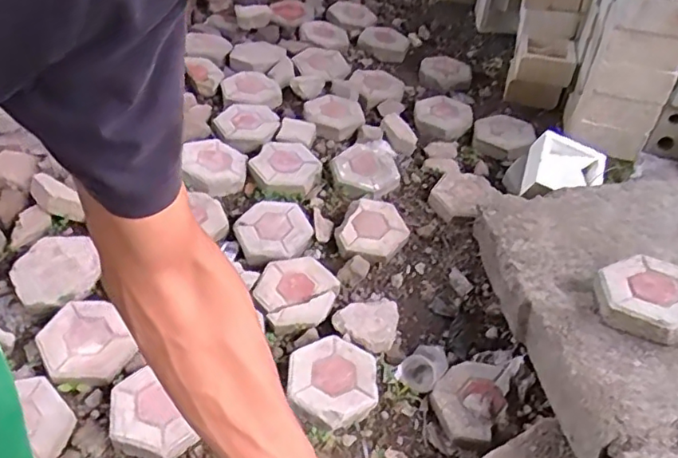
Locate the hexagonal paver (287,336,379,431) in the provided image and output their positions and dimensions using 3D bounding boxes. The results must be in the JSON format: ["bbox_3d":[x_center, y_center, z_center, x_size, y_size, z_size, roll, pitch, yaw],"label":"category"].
[{"bbox_3d":[-0.010,0.340,1.323,0.188,0.058,0.206,3,45,-5],"label":"hexagonal paver"}]

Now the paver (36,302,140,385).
[{"bbox_3d":[-0.580,0.258,1.348,0.198,0.045,0.216,-26,54,-29],"label":"paver"}]

